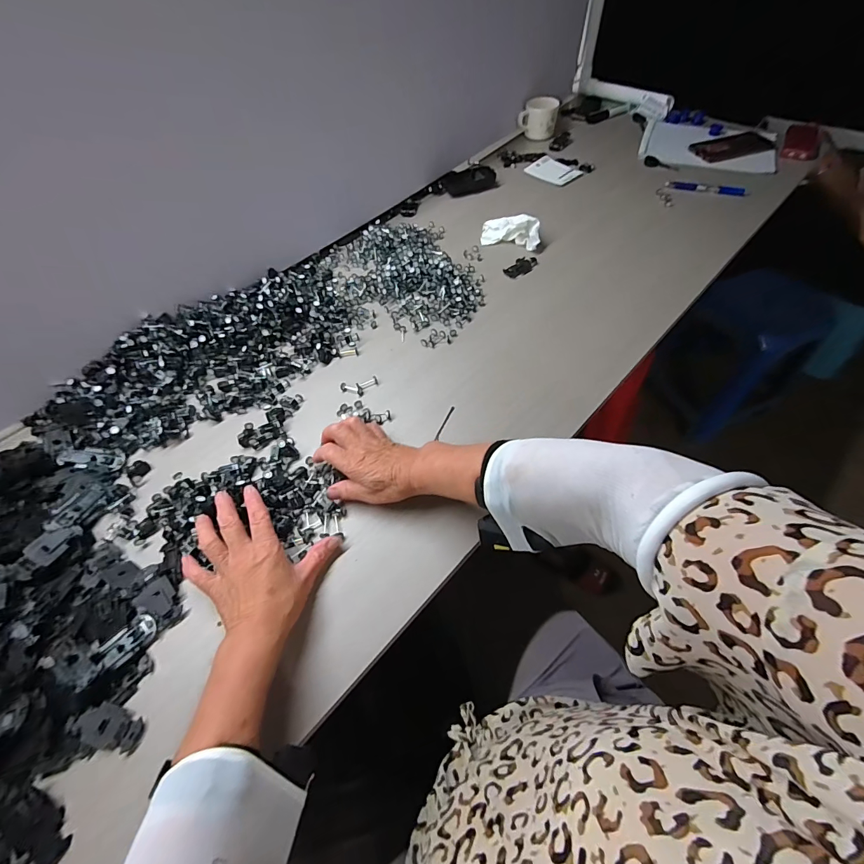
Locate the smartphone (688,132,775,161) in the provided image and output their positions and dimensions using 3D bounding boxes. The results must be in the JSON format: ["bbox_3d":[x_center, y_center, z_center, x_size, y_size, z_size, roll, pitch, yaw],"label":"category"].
[{"bbox_3d":[0.648,-0.622,0.858,0.181,0.006,0.085,-16,58,-8],"label":"smartphone"}]

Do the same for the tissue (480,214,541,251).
[{"bbox_3d":[0.143,-0.366,0.717,0.109,0.039,0.056,15,60,15],"label":"tissue"}]

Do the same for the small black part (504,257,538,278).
[{"bbox_3d":[0.155,-0.287,0.683,0.060,0.008,0.031,-36,61,-17],"label":"small black part"}]

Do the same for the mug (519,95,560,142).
[{"bbox_3d":[0.247,-0.721,0.909,0.073,0.063,0.064,38,65,24],"label":"mug"}]

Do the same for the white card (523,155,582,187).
[{"bbox_3d":[0.264,-0.566,0.856,0.076,0.004,0.108,-40,67,-14],"label":"white card"}]

